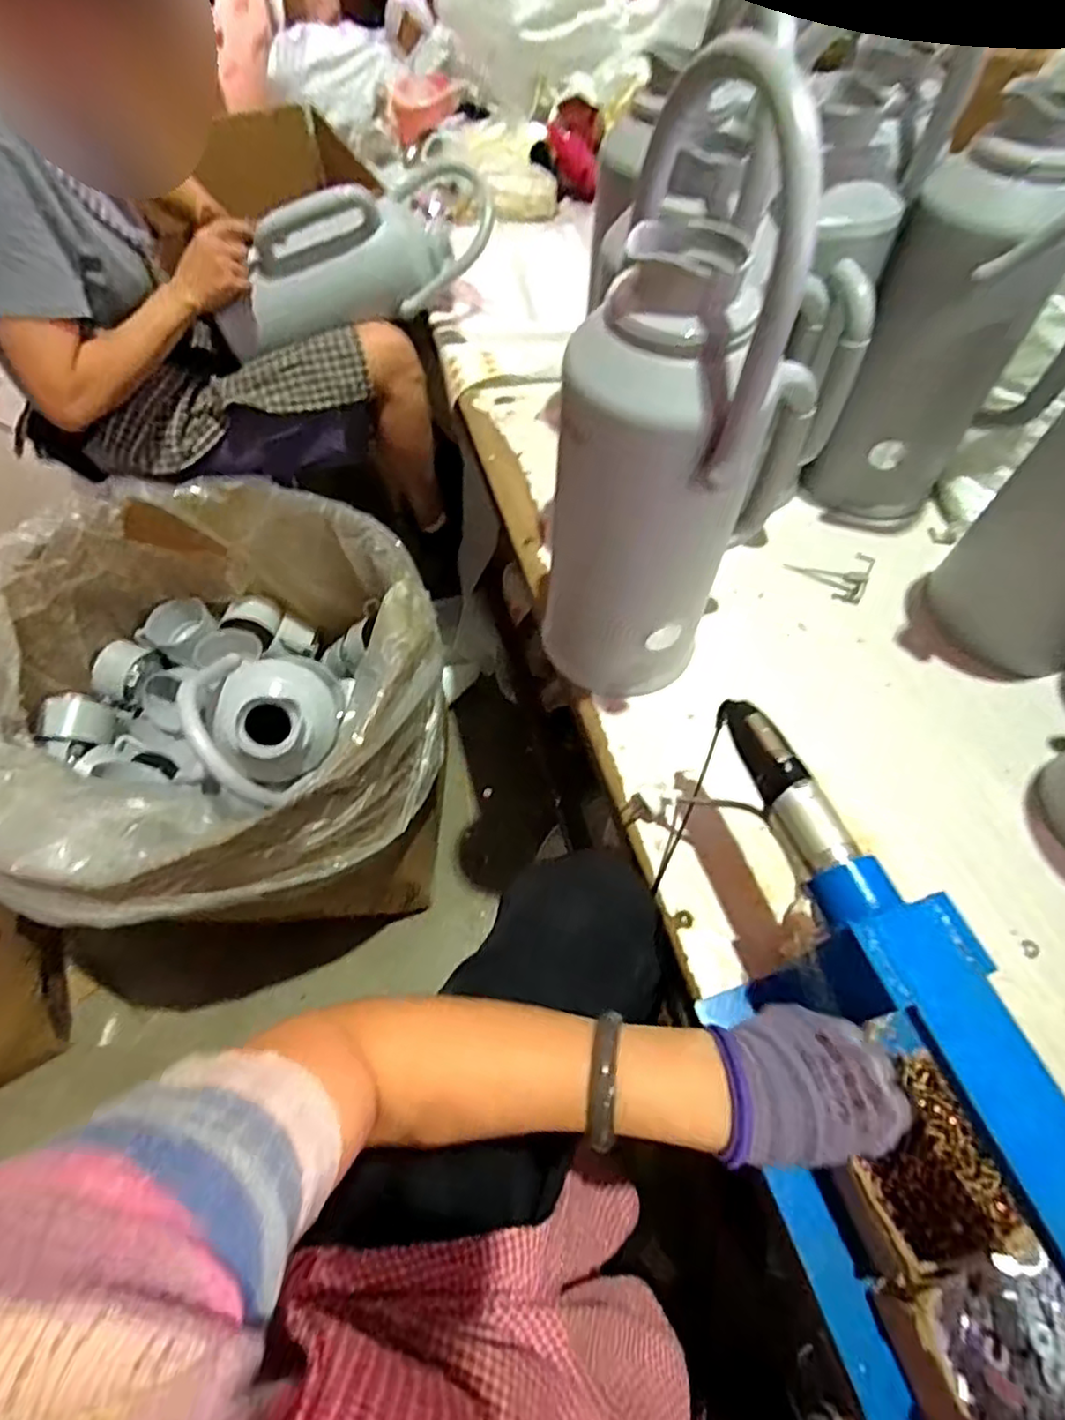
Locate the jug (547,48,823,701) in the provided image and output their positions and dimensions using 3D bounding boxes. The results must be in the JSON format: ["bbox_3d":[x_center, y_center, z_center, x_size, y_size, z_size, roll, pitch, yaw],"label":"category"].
[{"bbox_3d":[0.110,-0.211,0.539,0.160,0.452,0.190,30,63,18],"label":"jug"}]

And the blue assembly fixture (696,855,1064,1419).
[{"bbox_3d":[0.235,0.303,0.376,0.133,0.172,0.381,-13,59,-7],"label":"blue assembly fixture"}]

